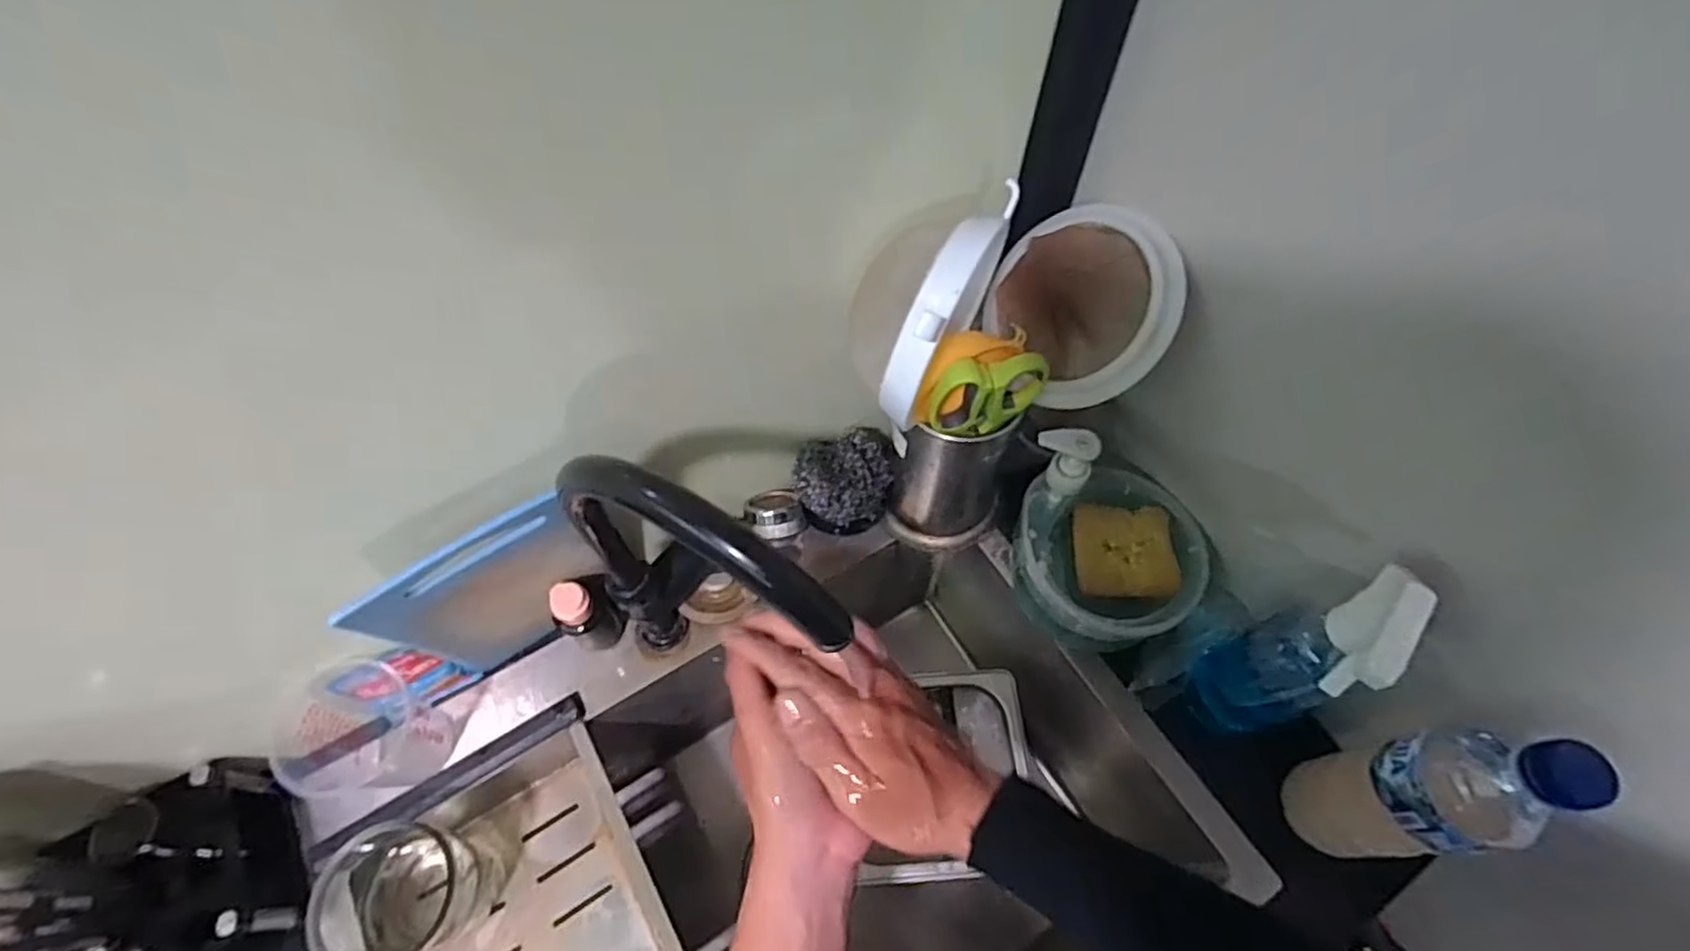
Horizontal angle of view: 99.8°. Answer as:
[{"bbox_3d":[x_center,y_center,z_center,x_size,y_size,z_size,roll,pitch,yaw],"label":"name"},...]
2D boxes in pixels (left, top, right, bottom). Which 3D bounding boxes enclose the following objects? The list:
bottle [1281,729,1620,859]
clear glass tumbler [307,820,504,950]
[{"bbox_3d":[0.352,0.199,0.442,0.052,0.228,0.063,-6,60,-4],"label":"bottle"},{"bbox_3d":[-0.311,0.299,0.504,0.084,0.109,0.089,0,59,0],"label":"clear glass tumbler"}]

